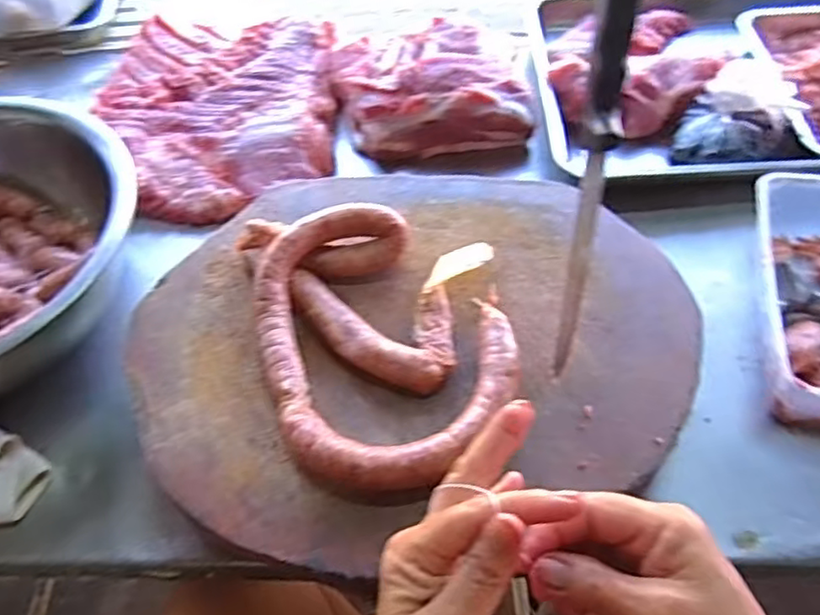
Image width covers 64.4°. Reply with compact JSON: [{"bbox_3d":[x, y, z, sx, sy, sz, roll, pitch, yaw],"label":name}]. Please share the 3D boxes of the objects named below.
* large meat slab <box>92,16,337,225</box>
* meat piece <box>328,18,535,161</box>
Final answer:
[{"bbox_3d":[-0.244,-0.248,0.827,0.290,0.055,0.319,-2,55,1],"label":"large meat slab"},{"bbox_3d":[0.025,-0.280,0.830,0.241,0.078,0.195,-5,55,-1],"label":"meat piece"}]

